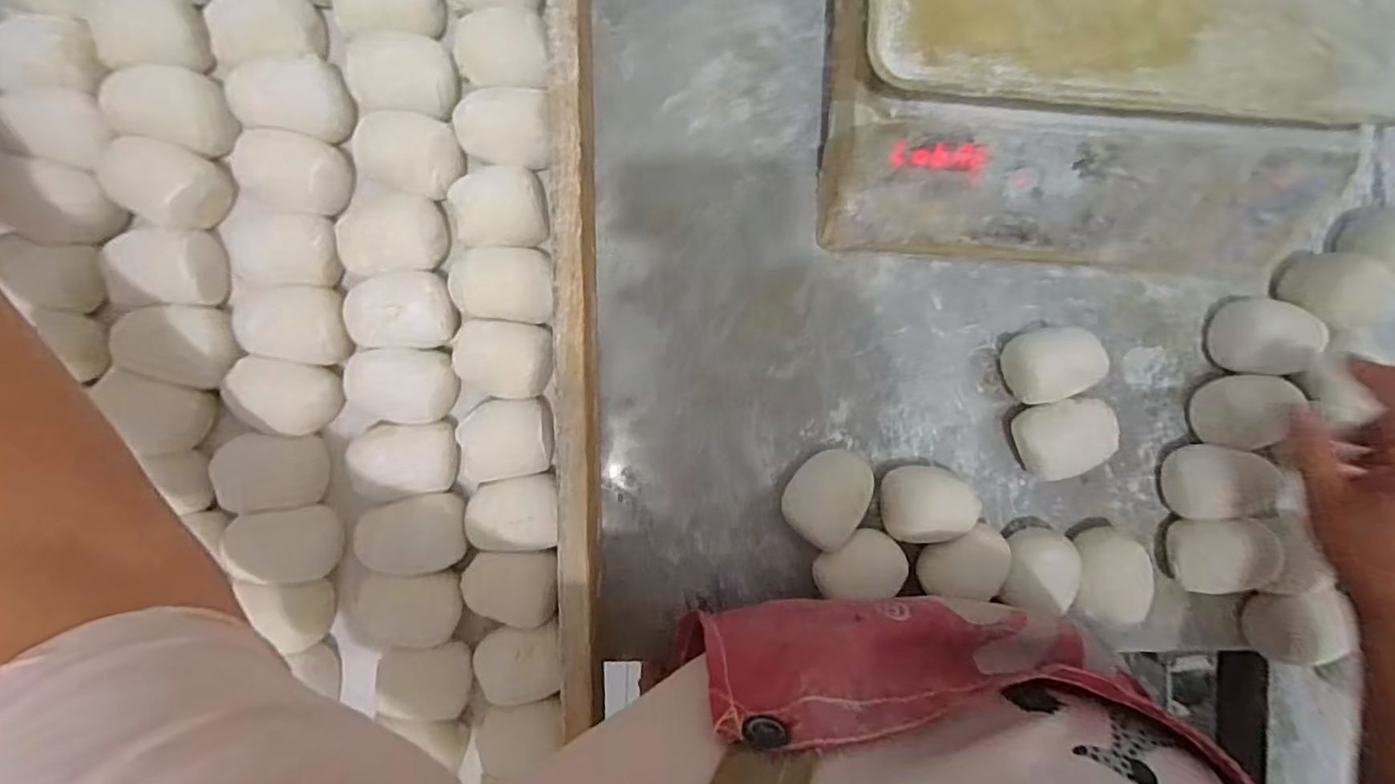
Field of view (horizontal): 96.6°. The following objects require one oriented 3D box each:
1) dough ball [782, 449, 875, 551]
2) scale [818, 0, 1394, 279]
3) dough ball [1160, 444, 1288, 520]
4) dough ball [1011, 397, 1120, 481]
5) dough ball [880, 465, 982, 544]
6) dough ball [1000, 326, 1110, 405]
[{"bbox_3d":[0.089,0.070,0.430,0.050,0.038,0.063,27,89,-4],"label":"dough ball"},{"bbox_3d":[0.262,-0.249,0.401,0.345,0.103,0.318,2,91,-4],"label":"scale"},{"bbox_3d":[0.361,0.062,0.433,0.038,0.058,0.046,-7,92,-4],"label":"dough ball"},{"bbox_3d":[0.256,0.033,0.437,0.069,0.039,0.055,-9,92,-4],"label":"dough ball"},{"bbox_3d":[0.159,0.077,0.433,0.057,0.036,0.051,2,91,-4],"label":"dough ball"},{"bbox_3d":[0.245,-0.020,0.431,0.051,0.051,0.047,0,91,-4],"label":"dough ball"}]

